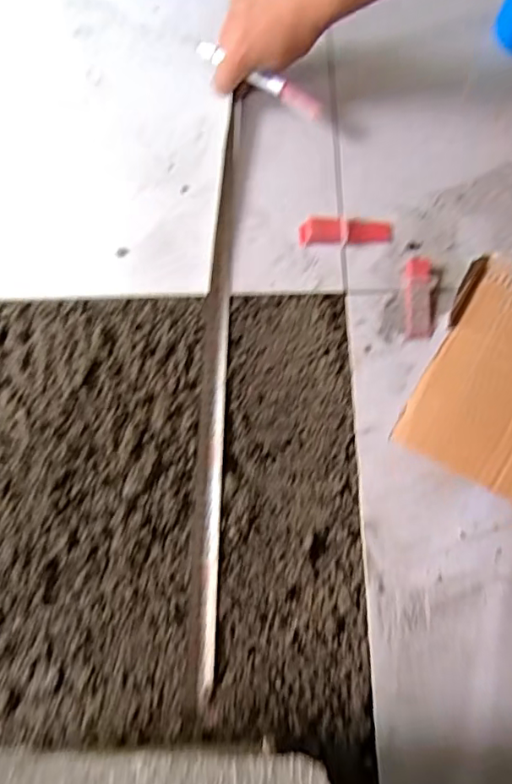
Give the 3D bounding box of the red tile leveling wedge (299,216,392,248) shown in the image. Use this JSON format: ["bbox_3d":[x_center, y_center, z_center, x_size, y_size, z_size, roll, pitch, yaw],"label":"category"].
[{"bbox_3d":[0.089,-0.159,0.527,0.090,0.016,0.027,-3,75,-1],"label":"red tile leveling wedge"}]

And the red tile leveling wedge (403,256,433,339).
[{"bbox_3d":[0.155,-0.092,0.509,0.025,0.012,0.081,2,75,1],"label":"red tile leveling wedge"}]

